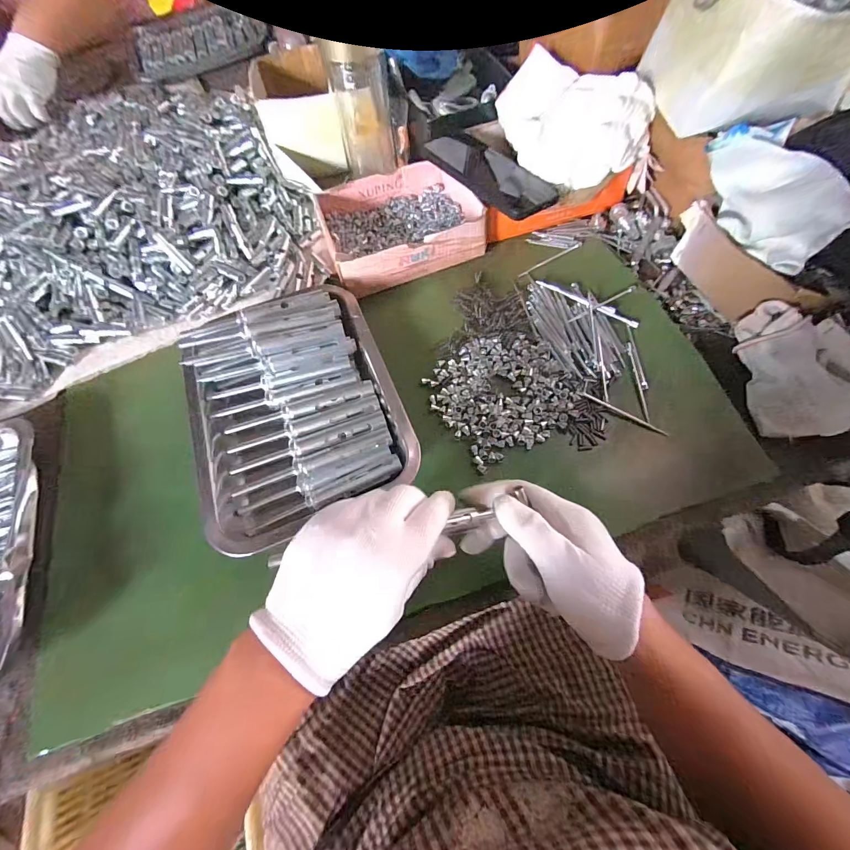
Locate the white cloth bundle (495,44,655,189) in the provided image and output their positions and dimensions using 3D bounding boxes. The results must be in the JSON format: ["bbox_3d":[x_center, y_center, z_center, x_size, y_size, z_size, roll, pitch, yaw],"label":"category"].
[{"bbox_3d":[0.153,-0.337,0.413,0.173,0.080,0.099,39,74,19],"label":"white cloth bundle"}]

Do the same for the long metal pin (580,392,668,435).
[{"bbox_3d":[0.187,-0.012,0.351,0.082,0.005,0.004,32,72,15],"label":"long metal pin"}]

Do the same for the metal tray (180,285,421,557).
[{"bbox_3d":[-0.125,-0.020,0.350,0.188,0.051,0.232,-22,66,-6],"label":"metal tray"}]

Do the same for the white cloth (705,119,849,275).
[{"bbox_3d":[0.307,-0.202,0.327,0.051,0.065,0.127,-27,67,-8],"label":"white cloth"}]

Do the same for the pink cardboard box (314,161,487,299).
[{"bbox_3d":[-0.031,-0.247,0.448,0.182,0.046,0.152,-21,66,-6],"label":"pink cardboard box"}]

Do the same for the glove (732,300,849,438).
[{"bbox_3d":[0.333,-0.050,0.339,0.070,0.025,0.124,-23,80,37],"label":"glove"}]

